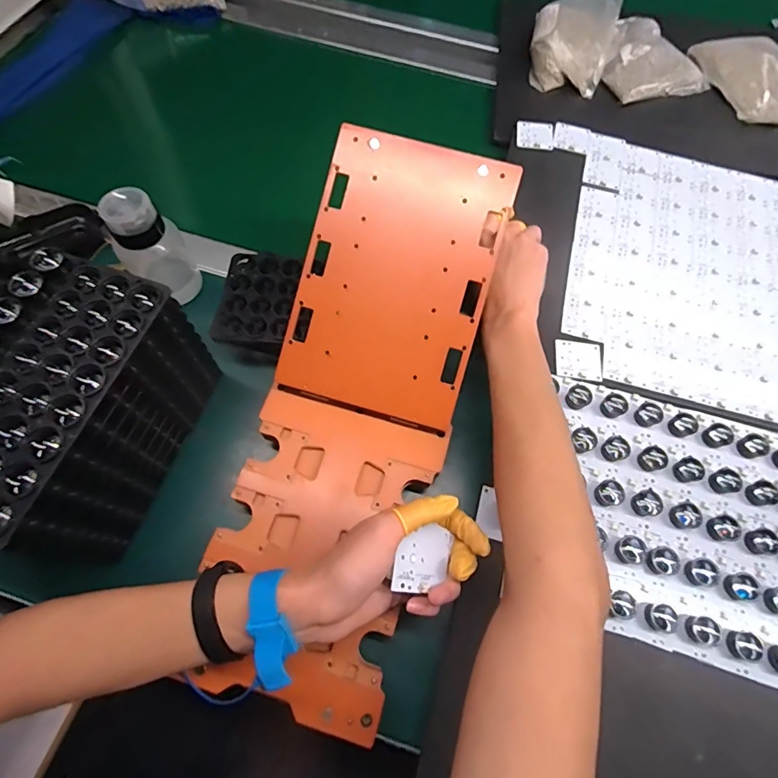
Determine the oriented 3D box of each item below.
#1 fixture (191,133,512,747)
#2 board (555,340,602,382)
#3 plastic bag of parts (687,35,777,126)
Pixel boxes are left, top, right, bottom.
[{"bbox_3d":[-0.024,0.012,0.375,0.160,0.068,0.447,15,84,4],"label":"fixture"},{"bbox_3d":[0.200,-0.031,0.472,0.048,0.004,0.045,7,67,1],"label":"board"},{"bbox_3d":[0.554,-0.450,0.649,0.179,0.031,0.174,-13,68,-7],"label":"plastic bag of parts"}]

